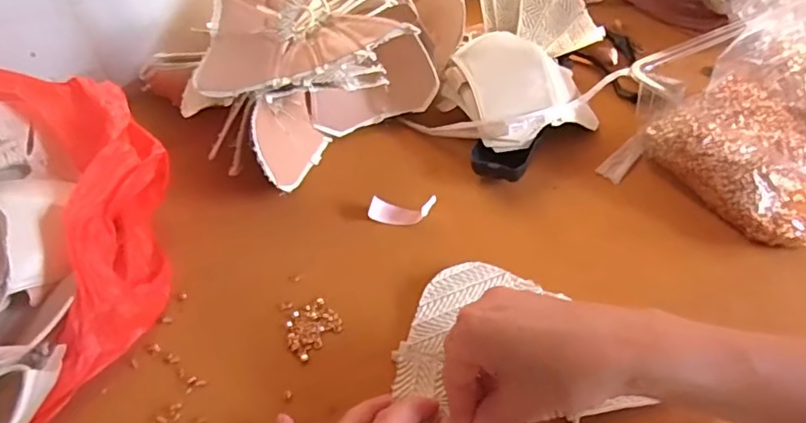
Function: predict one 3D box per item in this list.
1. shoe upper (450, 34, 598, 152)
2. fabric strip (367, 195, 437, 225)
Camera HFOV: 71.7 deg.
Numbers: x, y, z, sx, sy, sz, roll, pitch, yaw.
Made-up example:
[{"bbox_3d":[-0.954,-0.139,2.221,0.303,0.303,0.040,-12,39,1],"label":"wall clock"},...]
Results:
[{"bbox_3d":[0.120,-0.119,0.531,0.116,0.068,0.110,-3,45,3],"label":"shoe upper"},{"bbox_3d":[-0.001,-0.001,0.481,0.056,0.006,0.025,1,69,8],"label":"fabric strip"}]

